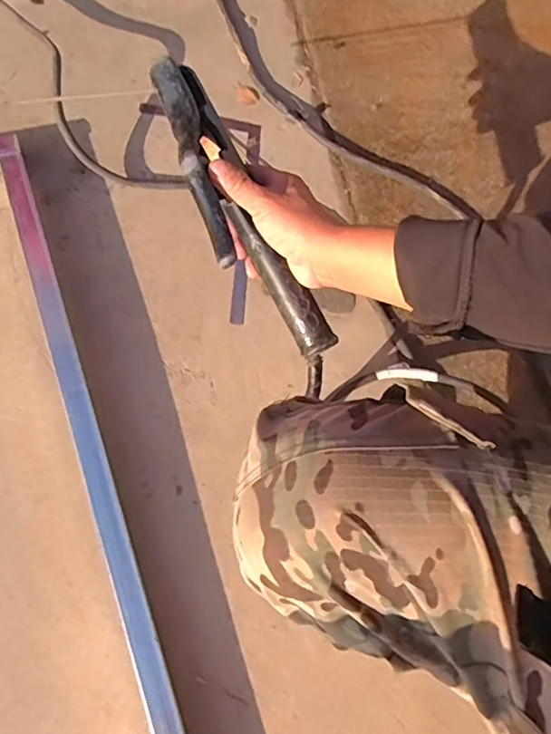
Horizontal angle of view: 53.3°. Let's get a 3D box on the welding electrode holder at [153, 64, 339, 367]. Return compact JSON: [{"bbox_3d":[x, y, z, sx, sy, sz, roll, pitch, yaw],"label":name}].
[{"bbox_3d":[-0.034,-0.130,0.470,0.077,0.057,0.279,-32,98,-16],"label":"welding electrode holder"}]

